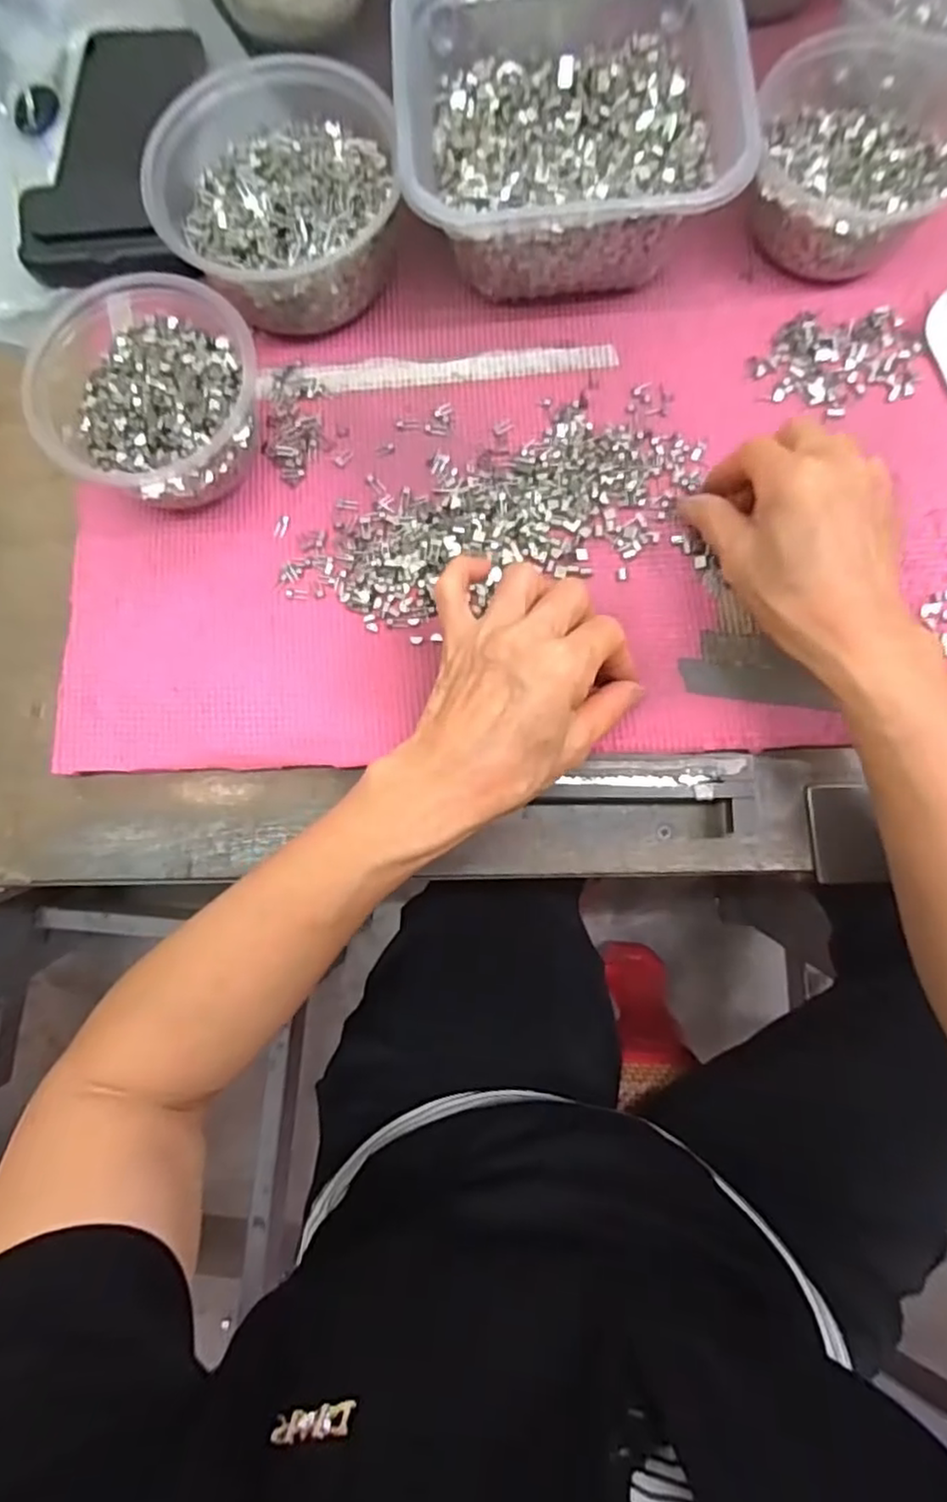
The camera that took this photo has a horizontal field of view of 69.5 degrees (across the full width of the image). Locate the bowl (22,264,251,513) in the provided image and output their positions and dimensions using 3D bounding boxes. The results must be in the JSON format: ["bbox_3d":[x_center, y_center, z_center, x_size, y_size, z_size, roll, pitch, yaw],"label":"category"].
[{"bbox_3d":[-0.166,-0.188,0.370,0.101,0.066,0.104,0,82,3],"label":"bowl"}]

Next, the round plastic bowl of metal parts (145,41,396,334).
[{"bbox_3d":[-0.104,-0.301,0.382,0.132,0.068,0.113,-19,82,1],"label":"round plastic bowl of metal parts"}]

